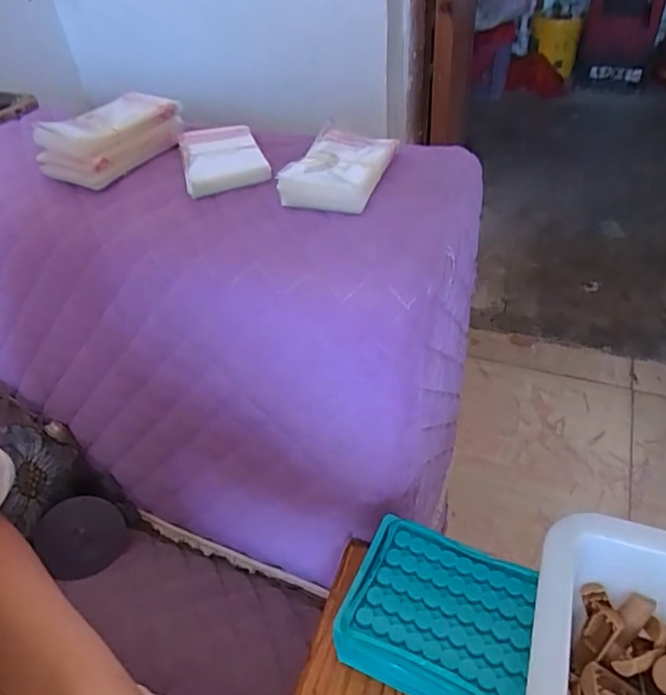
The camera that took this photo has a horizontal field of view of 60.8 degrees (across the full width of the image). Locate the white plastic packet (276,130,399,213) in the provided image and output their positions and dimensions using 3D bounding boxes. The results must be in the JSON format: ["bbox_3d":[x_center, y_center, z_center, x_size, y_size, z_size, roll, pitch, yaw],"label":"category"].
[{"bbox_3d":[0.009,-0.136,0.433,0.071,0.020,0.101,13,45,20],"label":"white plastic packet"}]

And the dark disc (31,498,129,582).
[{"bbox_3d":[-0.248,0.189,0.565,0.079,0.081,0.005,-32,22,-29],"label":"dark disc"}]

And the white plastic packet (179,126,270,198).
[{"bbox_3d":[-0.091,-0.157,0.466,0.064,0.015,0.096,-13,42,-8],"label":"white plastic packet"}]

